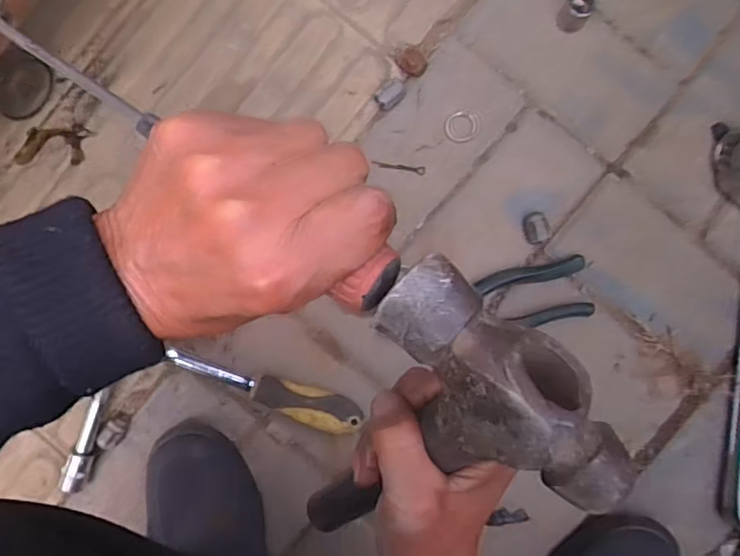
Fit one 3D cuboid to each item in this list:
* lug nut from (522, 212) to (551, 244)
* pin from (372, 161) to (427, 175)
[{"bbox_3d":[0.157,-0.047,0.533,0.023,0.022,0.031,-7,90,3],"label":"lug nut"},{"bbox_3d":[0.028,-0.106,0.543,0.051,0.004,0.008,8,90,3],"label":"pin"}]

